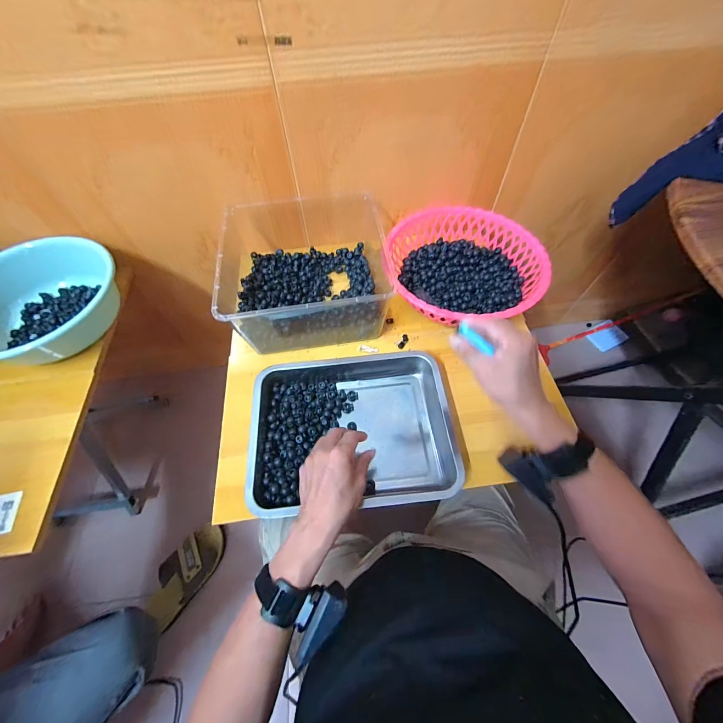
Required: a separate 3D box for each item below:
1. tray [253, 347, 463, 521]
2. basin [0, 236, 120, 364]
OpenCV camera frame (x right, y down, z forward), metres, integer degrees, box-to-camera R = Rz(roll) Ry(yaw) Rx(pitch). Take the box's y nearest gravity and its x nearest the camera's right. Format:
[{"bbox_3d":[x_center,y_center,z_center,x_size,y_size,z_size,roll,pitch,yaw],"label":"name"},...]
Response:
[{"bbox_3d":[-0.017,0.099,0.517,0.307,0.048,0.256,-6,60,-2],"label":"tray"},{"bbox_3d":[-0.655,-0.119,0.625,0.233,0.127,0.292,19,62,12],"label":"basin"}]

